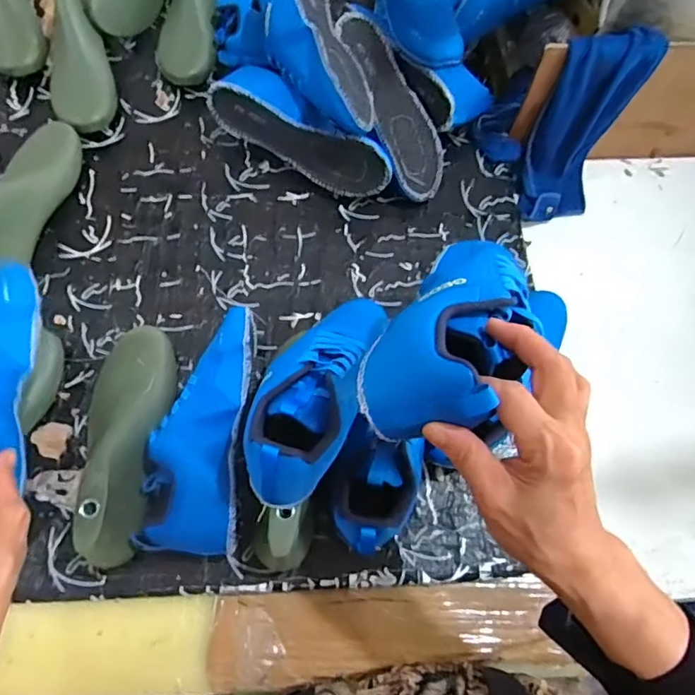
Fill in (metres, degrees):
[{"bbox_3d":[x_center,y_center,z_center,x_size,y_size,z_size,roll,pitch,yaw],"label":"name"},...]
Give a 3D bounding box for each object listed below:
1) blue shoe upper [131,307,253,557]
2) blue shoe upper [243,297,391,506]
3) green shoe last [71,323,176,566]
[{"bbox_3d":[-0.135,0.079,0.527,0.084,0.079,0.217,5,69,-1],"label":"blue shoe upper"},{"bbox_3d":[-0.024,0.026,0.483,0.084,0.078,0.228,20,48,6],"label":"blue shoe upper"},{"bbox_3d":[-0.210,0.081,0.515,0.081,0.076,0.221,0,57,-2],"label":"green shoe last"}]

